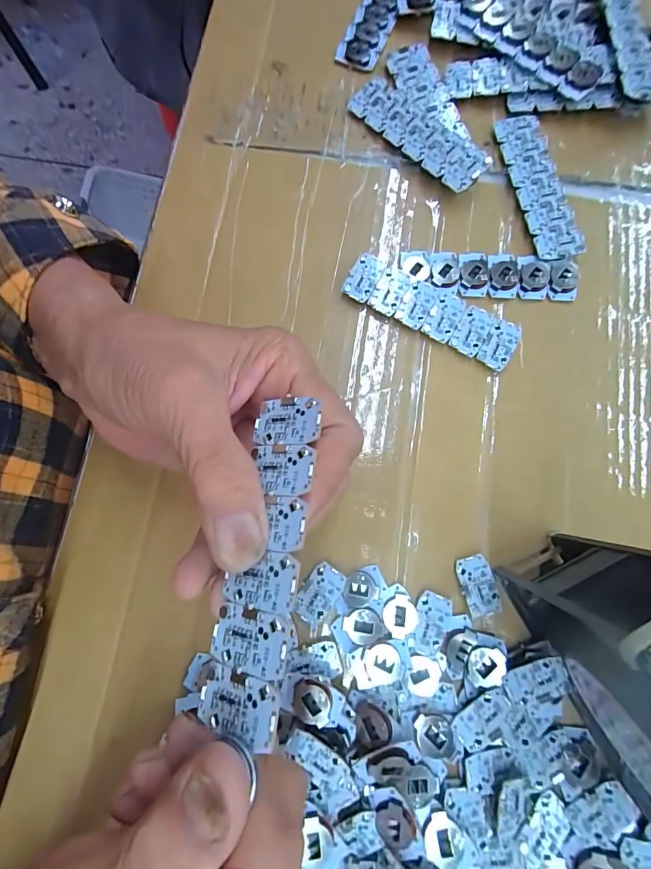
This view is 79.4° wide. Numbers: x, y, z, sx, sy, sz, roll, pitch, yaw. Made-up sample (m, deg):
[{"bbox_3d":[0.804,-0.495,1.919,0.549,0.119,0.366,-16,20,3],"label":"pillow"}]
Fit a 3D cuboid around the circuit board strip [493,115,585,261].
[{"bbox_3d":[0.137,-0.159,0.252,0.028,0.008,0.106,-11,78,-1],"label":"circuit board strip"}]

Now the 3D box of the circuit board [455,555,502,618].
[{"bbox_3d":[0.080,0.079,0.205,0.017,0.004,0.030,-14,77,-5],"label":"circuit board"}]

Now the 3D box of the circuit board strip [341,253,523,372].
[{"bbox_3d":[0.064,-0.075,0.236,0.106,0.004,0.031,29,87,5],"label":"circuit board strip"}]

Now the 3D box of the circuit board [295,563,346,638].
[{"bbox_3d":[-0.004,0.084,0.204,0.019,0.004,0.032,35,81,8],"label":"circuit board"}]

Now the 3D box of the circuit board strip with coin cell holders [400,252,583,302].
[{"bbox_3d":[0.100,-0.099,0.239,0.105,0.004,0.027,1,78,2],"label":"circuit board strip with coin cell holders"}]

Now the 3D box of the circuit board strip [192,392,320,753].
[{"bbox_3d":[-0.020,0.039,0.130,0.028,0.004,0.104,-2,71,32],"label":"circuit board strip"}]

